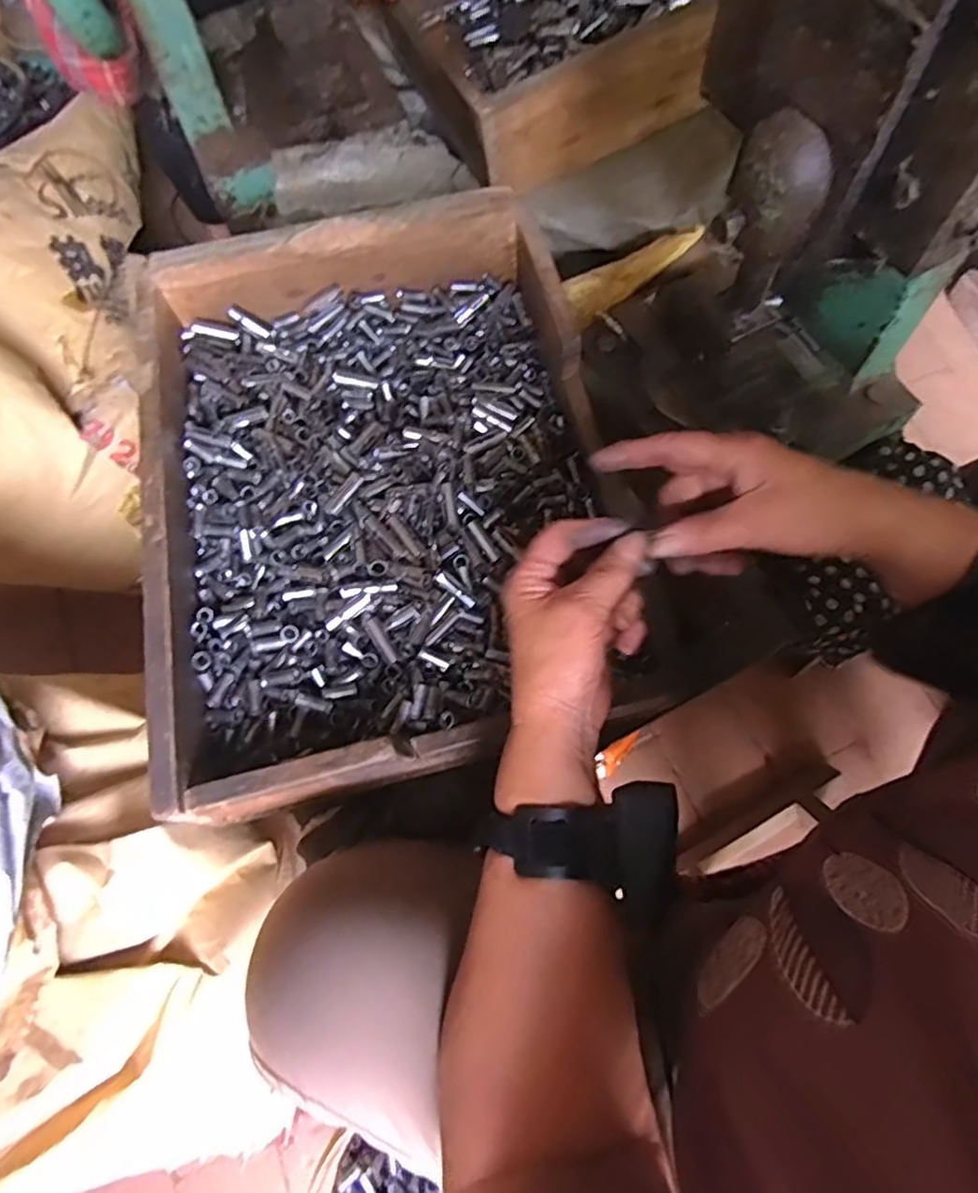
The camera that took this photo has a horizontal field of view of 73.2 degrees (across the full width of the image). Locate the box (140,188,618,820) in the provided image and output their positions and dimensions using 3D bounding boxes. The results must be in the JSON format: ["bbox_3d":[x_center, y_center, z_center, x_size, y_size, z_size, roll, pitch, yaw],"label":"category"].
[{"bbox_3d":[-0.083,-0.095,0.523,0.352,0.086,0.437,-14,69,-4],"label":"box"}]

